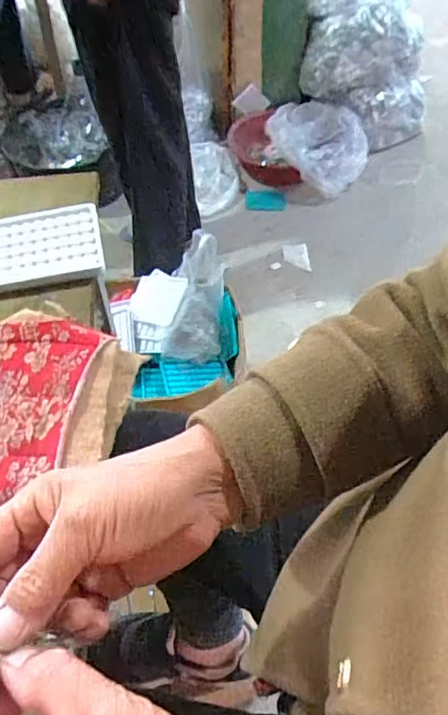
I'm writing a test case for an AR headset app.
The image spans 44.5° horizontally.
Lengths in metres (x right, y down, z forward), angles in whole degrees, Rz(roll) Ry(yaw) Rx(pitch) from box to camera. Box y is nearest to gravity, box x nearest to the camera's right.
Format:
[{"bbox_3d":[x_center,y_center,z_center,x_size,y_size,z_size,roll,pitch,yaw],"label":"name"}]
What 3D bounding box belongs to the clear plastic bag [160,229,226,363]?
[{"bbox_3d":[-0.051,-0.109,0.996,0.104,0.235,0.092,8,10,4],"label":"clear plastic bag"}]

